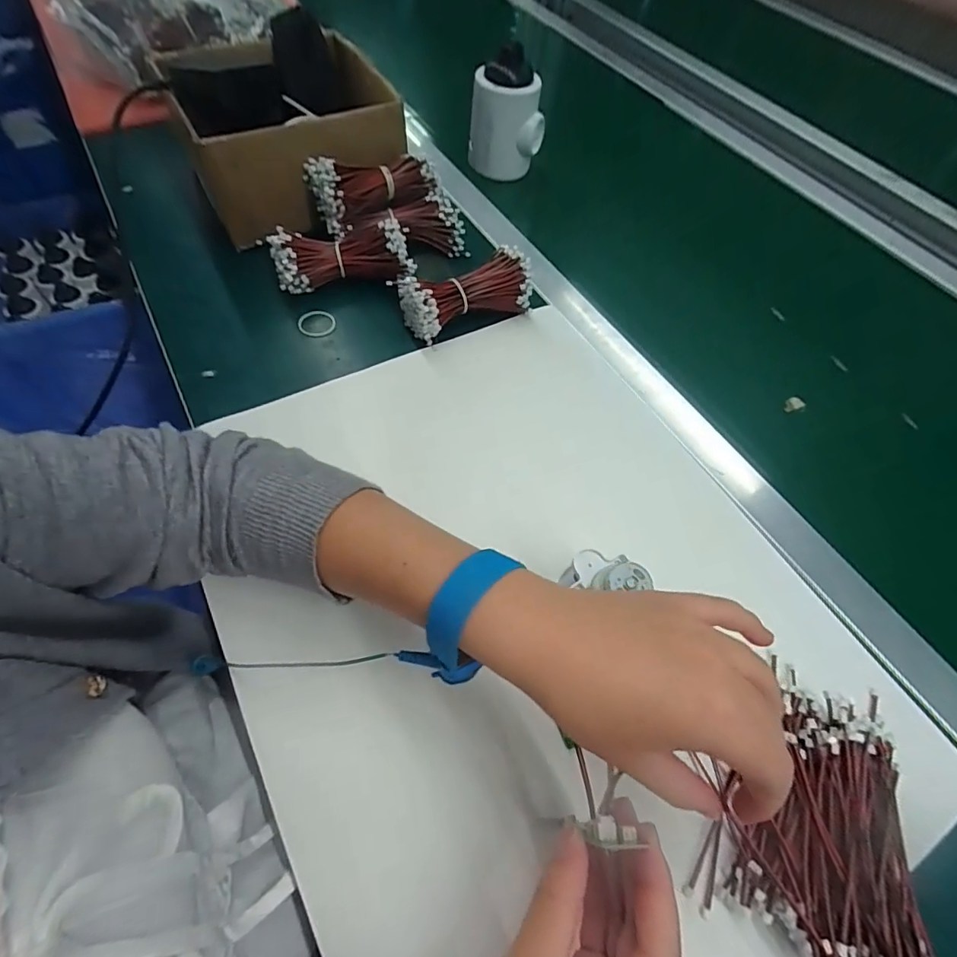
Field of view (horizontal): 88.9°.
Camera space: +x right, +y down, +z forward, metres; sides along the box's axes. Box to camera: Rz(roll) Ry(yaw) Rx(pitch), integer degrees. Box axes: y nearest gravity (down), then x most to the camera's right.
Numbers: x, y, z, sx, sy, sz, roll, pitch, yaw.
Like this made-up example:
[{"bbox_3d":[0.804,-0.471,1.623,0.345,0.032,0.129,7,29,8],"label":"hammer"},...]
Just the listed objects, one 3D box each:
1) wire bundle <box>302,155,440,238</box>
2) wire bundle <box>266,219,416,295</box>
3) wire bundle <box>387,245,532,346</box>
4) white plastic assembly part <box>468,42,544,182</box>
[{"bbox_3d":[-0.103,-0.298,0.494,0.129,0.054,0.050,-17,67,-12],"label":"wire bundle"},{"bbox_3d":[-0.133,-0.220,0.483,0.133,0.052,0.055,-9,66,-9],"label":"wire bundle"},{"bbox_3d":[-0.013,-0.177,0.467,0.121,0.050,0.055,-23,65,-12],"label":"wire bundle"},{"bbox_3d":[0.035,-0.459,0.618,0.089,0.111,0.089,-1,65,-5],"label":"white plastic assembly part"}]

